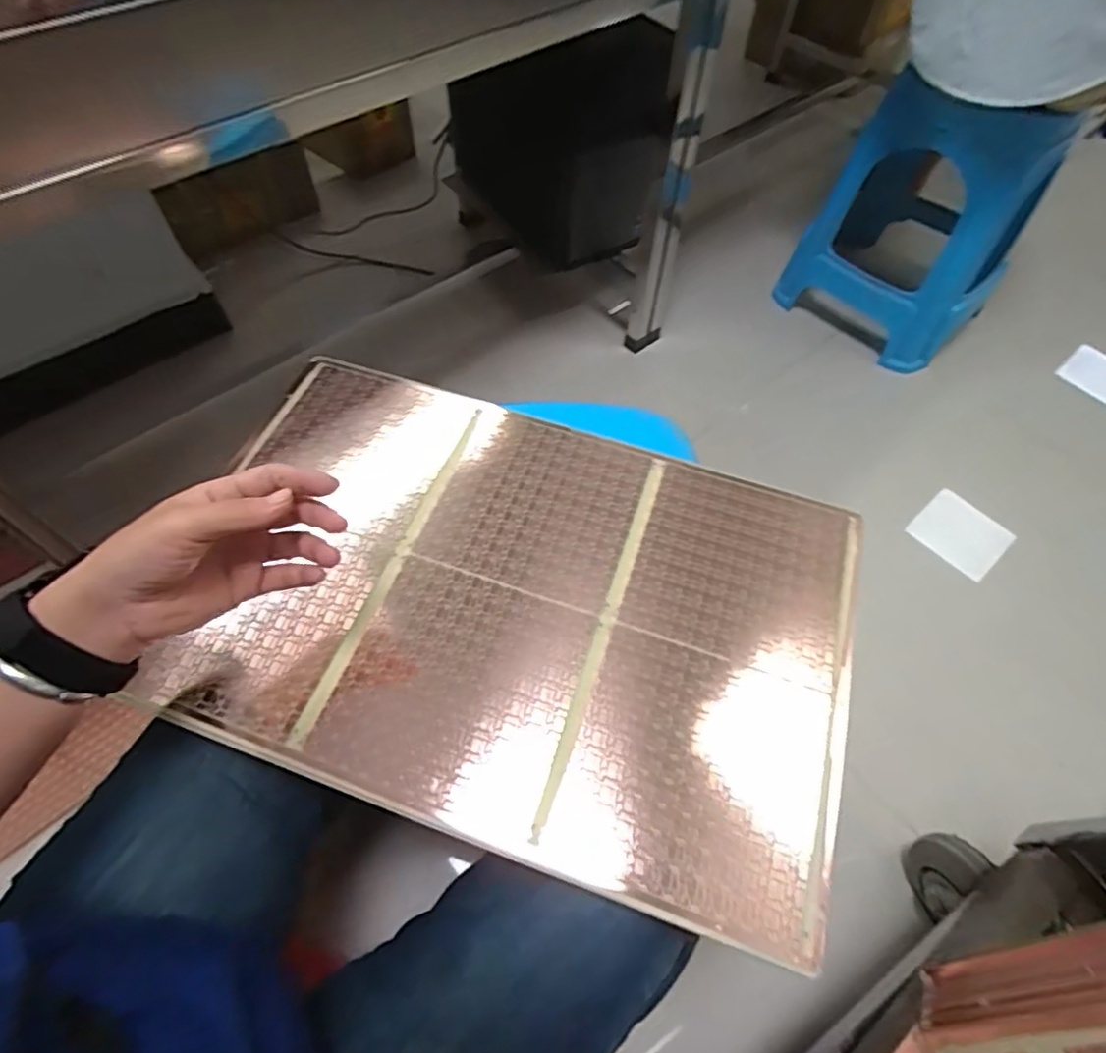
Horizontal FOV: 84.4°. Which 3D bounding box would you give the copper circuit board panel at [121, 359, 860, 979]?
[{"bbox_3d":[-0.034,0.052,0.474,0.507,0.010,0.333,17,59,9],"label":"copper circuit board panel"}]

